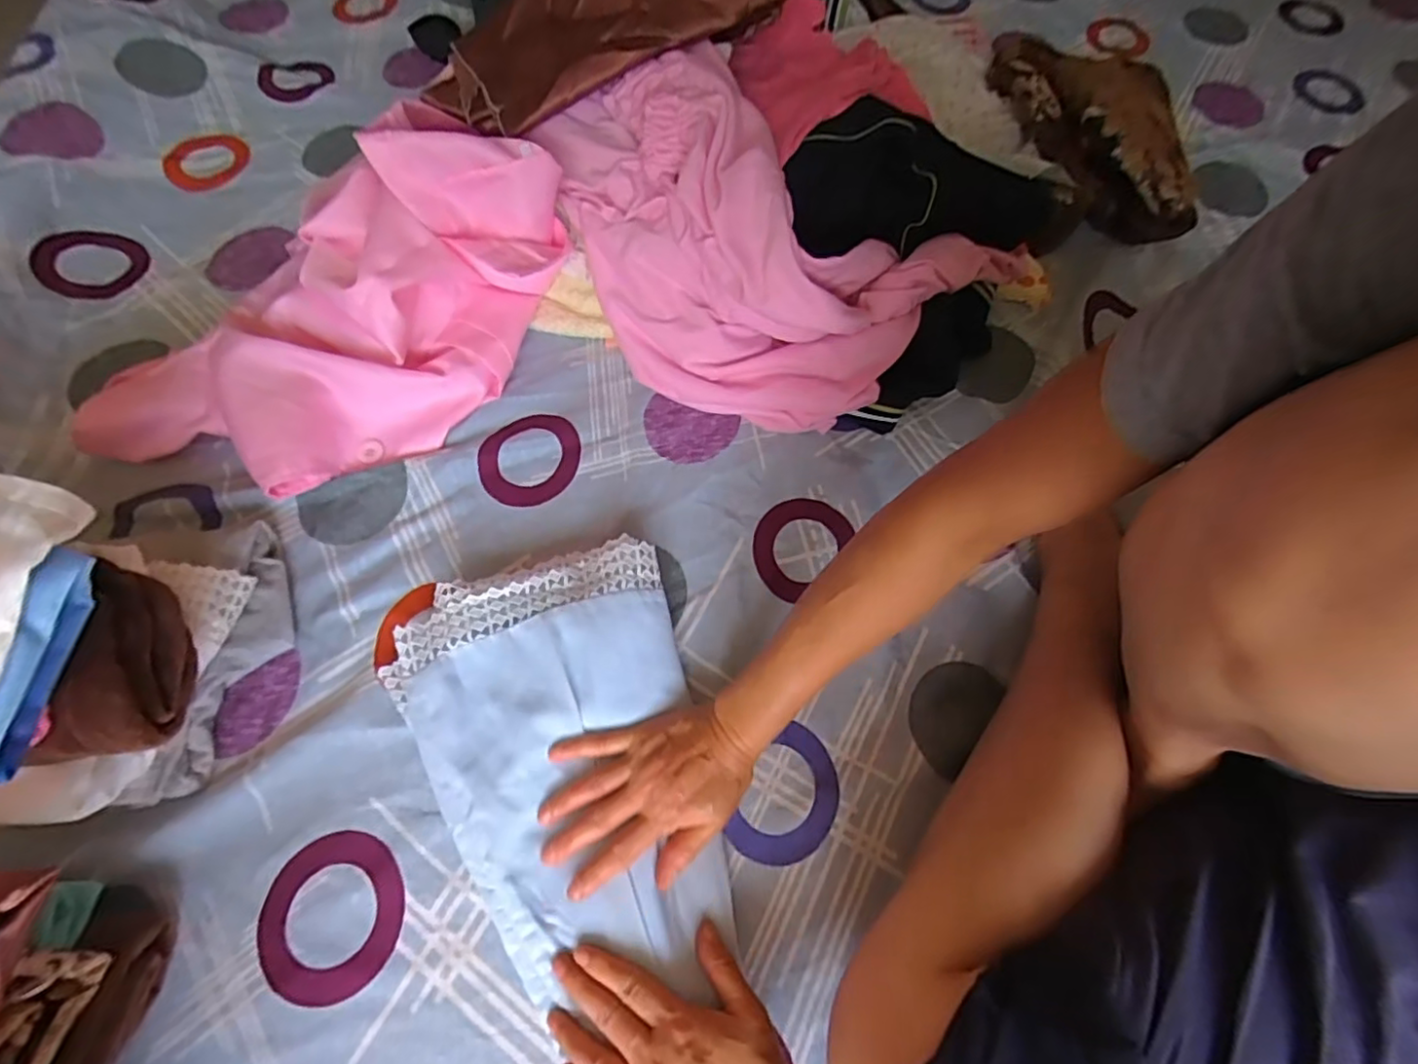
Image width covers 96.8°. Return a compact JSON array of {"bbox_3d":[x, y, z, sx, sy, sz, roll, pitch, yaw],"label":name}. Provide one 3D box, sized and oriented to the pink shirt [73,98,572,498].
[{"bbox_3d":[-0.315,-0.198,0.545,0.235,0.146,0.416,33,68,14],"label":"pink shirt"}]

